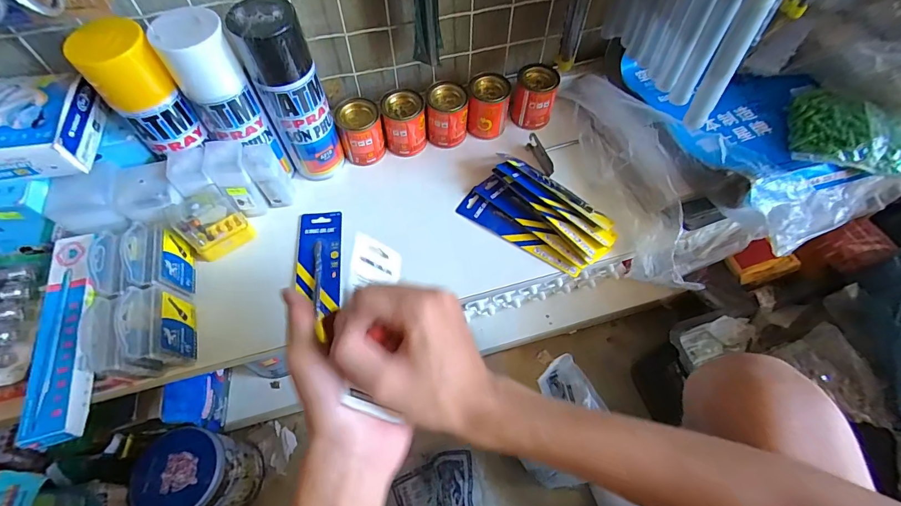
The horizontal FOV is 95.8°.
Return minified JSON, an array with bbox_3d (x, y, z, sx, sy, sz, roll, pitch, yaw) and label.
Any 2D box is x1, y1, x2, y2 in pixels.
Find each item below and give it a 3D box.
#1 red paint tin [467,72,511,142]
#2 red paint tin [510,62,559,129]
[{"bbox_3d":[0.051,-0.196,0.549,0.050,0.068,0.047,-1,58,2],"label":"red paint tin"},{"bbox_3d":[0.115,-0.213,0.553,0.050,0.063,0.051,-1,58,2],"label":"red paint tin"}]

